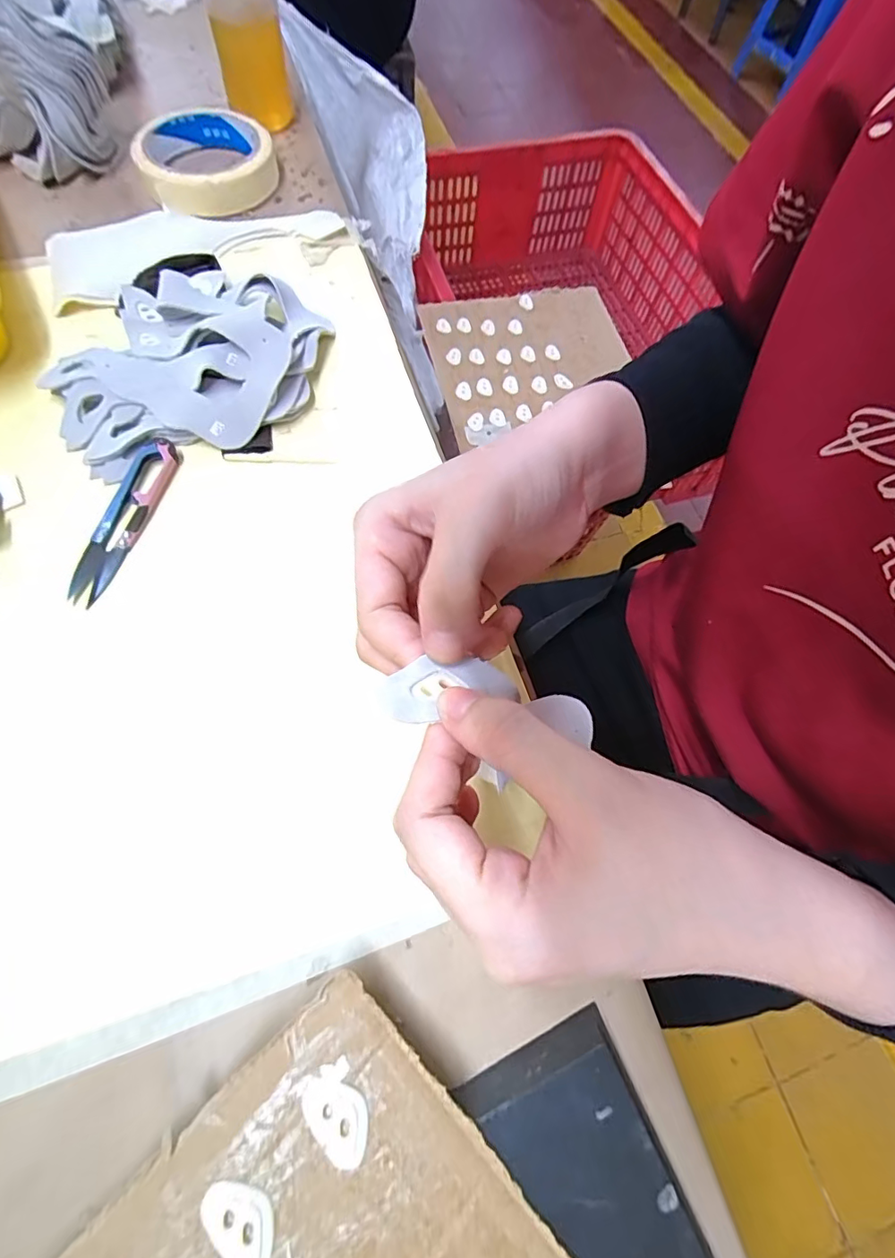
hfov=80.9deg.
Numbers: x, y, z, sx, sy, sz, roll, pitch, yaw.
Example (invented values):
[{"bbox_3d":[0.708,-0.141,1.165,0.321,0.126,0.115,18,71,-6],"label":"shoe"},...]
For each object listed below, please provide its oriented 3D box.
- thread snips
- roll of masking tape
[{"bbox_3d":[-0.170,-0.060,0.277,0.022,0.010,0.097,11,65,2],"label":"thread snips"},{"bbox_3d":[-0.182,-0.358,0.398,0.096,0.024,0.112,-14,68,-10],"label":"roll of masking tape"}]

